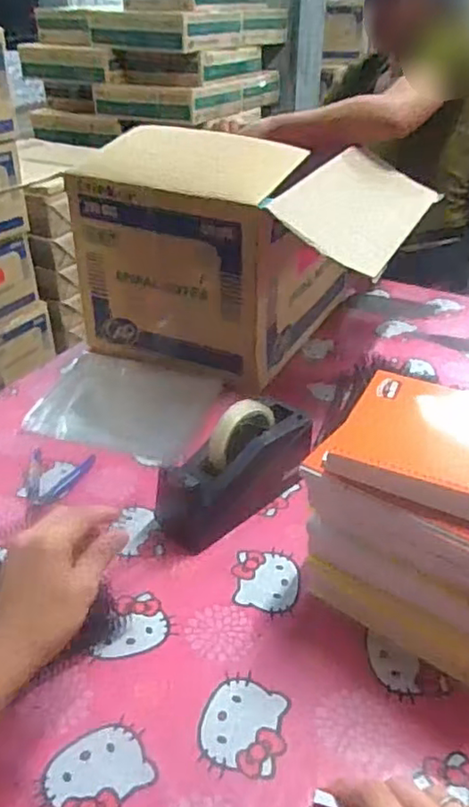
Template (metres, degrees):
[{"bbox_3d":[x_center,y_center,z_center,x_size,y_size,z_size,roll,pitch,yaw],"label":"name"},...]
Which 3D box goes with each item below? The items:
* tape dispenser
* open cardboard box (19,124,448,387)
[{"bbox_3d":[0.006,0.071,0.734,0.209,0.122,0.074,-24,41,-31],"label":"tape dispenser"},{"bbox_3d":[0.031,-0.252,1.042,0.504,0.316,0.371,13,36,19],"label":"open cardboard box"}]

